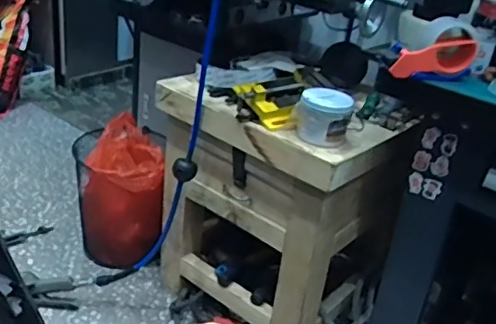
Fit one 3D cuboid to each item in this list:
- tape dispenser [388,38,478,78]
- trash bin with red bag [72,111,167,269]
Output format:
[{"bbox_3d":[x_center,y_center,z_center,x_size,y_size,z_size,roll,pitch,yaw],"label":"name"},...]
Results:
[{"bbox_3d":[0.358,-0.197,1.081,0.192,0.061,0.060,-15,36,-37],"label":"tape dispenser"},{"bbox_3d":[-0.343,0.085,1.573,0.225,0.344,0.264,4,28,-7],"label":"trash bin with red bag"}]

